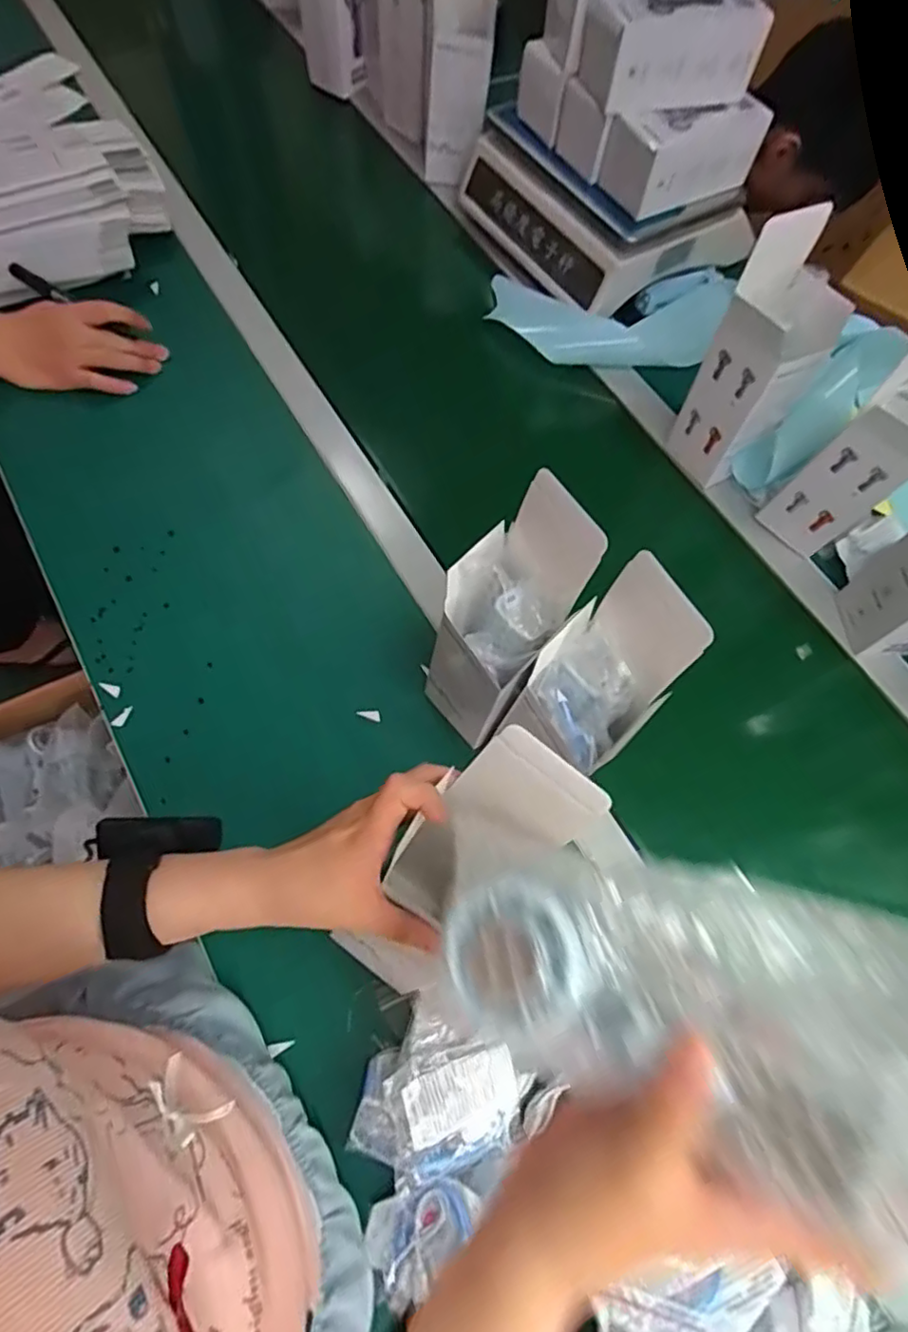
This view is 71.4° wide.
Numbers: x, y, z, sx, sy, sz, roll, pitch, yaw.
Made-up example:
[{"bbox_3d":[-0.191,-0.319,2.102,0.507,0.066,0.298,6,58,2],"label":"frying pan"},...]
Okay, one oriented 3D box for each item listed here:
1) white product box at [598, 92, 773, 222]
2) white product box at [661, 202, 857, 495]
[{"bbox_3d":[0.255,-0.568,0.698,0.167,0.073,0.068,-24,71,-13],"label":"white product box"},{"bbox_3d":[0.294,-0.289,0.609,0.084,0.225,0.086,-23,70,-13],"label":"white product box"}]

